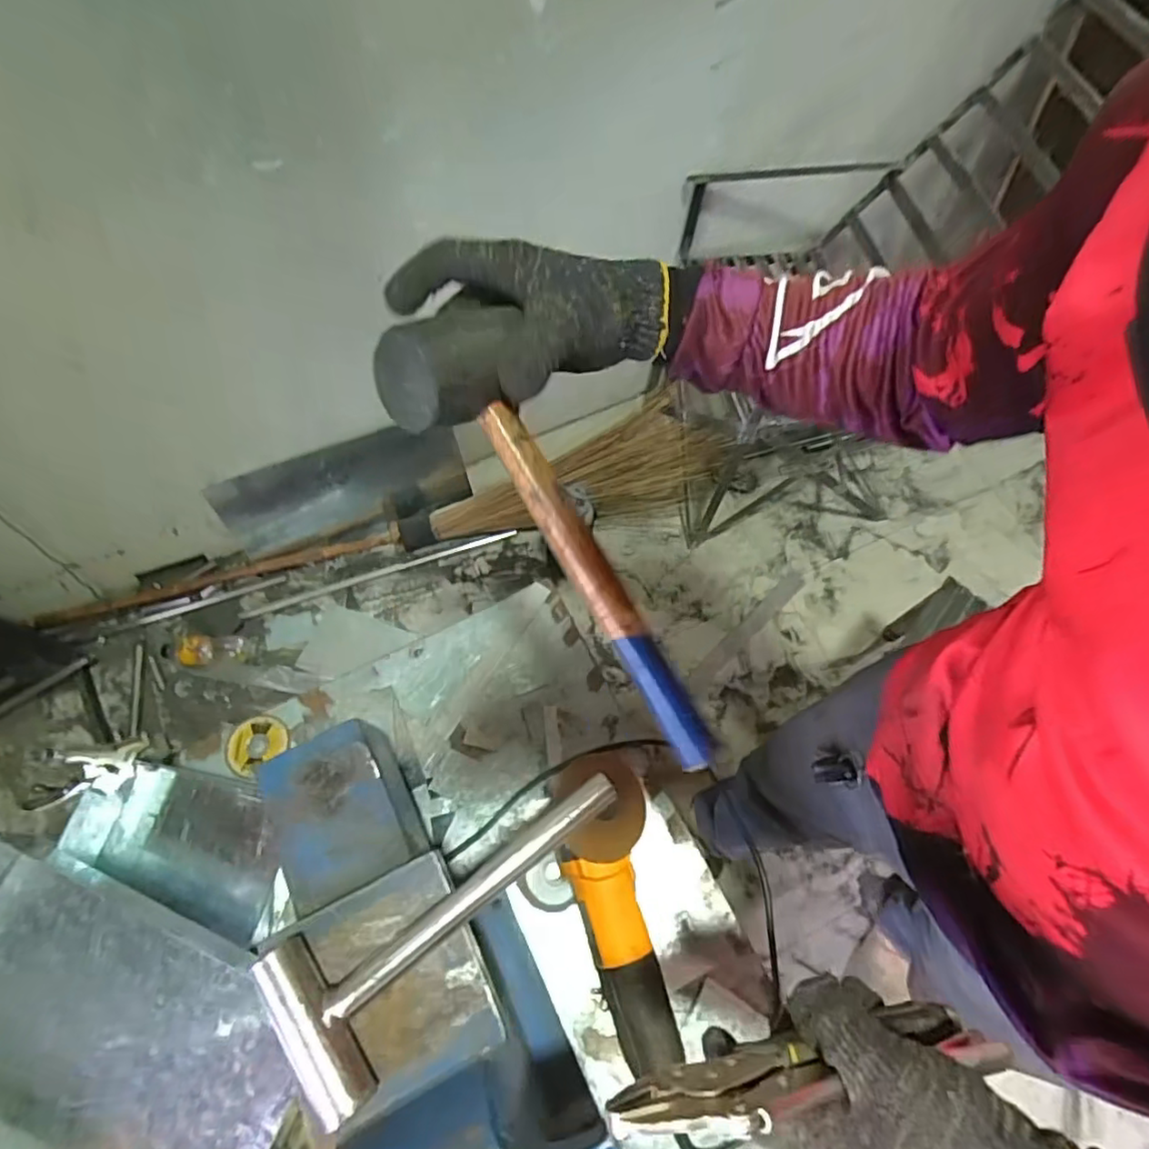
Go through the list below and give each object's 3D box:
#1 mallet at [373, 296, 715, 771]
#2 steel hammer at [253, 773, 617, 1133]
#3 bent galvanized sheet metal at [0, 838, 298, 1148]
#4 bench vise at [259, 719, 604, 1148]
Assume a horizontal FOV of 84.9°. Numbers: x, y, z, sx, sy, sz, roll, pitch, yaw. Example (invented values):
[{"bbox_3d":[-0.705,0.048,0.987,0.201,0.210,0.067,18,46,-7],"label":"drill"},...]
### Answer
[{"bbox_3d":[-0.007,-0.021,0.380,0.090,0.056,0.316,-34,96,-16],"label":"mallet"},{"bbox_3d":[-0.086,0.257,0.491,0.288,0.033,0.118,-34,71,-14],"label":"steel hammer"},{"bbox_3d":[-0.433,0.411,0.537,0.373,0.069,0.231,22,67,7],"label":"bent galvanized sheet metal"},{"bbox_3d":[-0.139,0.388,0.512,0.251,0.265,0.513,-30,70,-13],"label":"bench vise"}]

